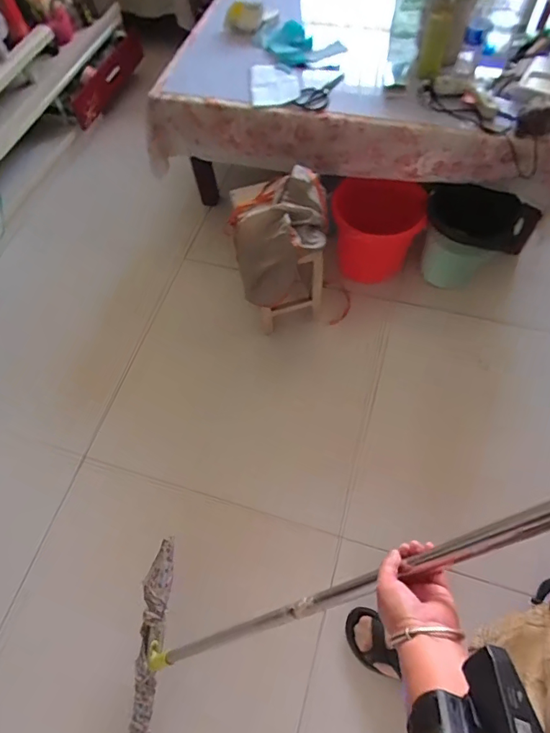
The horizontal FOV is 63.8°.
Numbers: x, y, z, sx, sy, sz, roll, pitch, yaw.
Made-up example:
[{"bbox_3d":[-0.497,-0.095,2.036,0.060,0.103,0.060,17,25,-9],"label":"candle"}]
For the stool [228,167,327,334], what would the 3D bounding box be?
[{"bbox_3d":[0.023,-0.359,1.337,0.267,0.364,0.370,-14,63,-3],"label":"stool"}]

